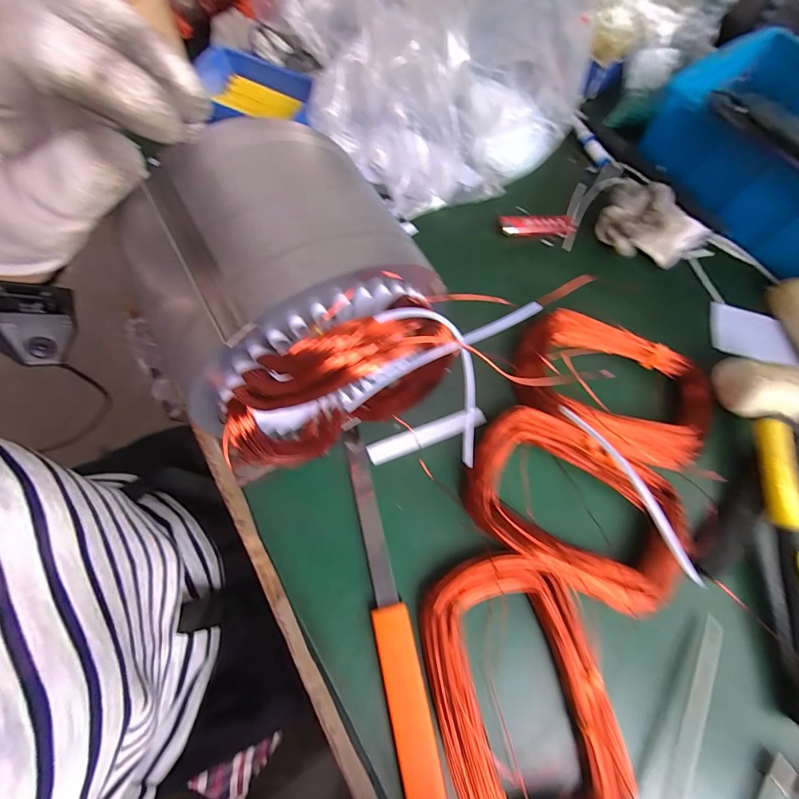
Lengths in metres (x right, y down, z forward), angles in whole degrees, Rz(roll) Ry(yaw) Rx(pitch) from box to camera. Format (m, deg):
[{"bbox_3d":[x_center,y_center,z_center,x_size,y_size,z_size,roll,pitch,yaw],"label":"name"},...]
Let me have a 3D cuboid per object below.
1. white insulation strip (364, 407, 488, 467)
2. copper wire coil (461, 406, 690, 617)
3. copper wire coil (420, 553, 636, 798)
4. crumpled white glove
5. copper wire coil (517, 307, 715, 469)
[{"bbox_3d":[0.026,0.031,0.327,0.109,0.004,0.019,-20,73,-9],"label":"white insulation strip"},{"bbox_3d":[0.140,0.079,0.298,0.169,0.028,0.125,31,72,8],"label":"copper wire coil"},{"bbox_3d":[0.085,0.203,0.252,0.116,0.020,0.174,-12,72,-5],"label":"copper wire coil"},{"bbox_3d":[0.277,-0.201,0.409,0.105,0.042,0.109,1,71,-3],"label":"crumpled white glove"},{"bbox_3d":[0.196,-0.016,0.338,0.172,0.020,0.122,26,71,6],"label":"copper wire coil"}]

